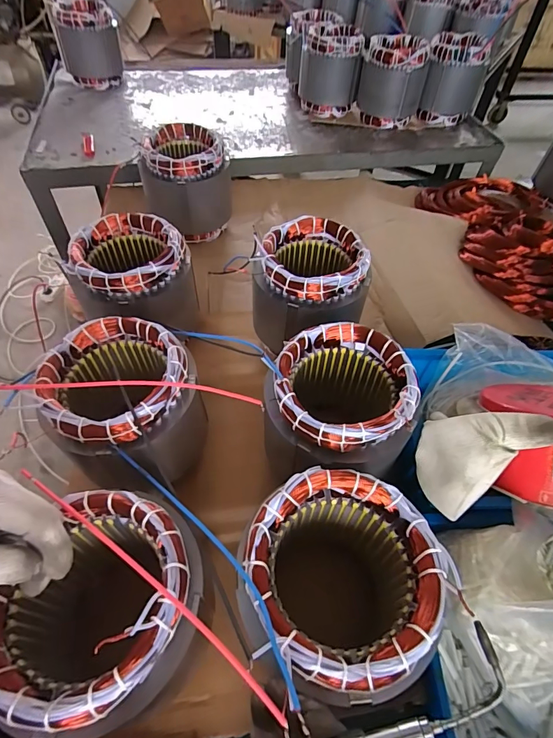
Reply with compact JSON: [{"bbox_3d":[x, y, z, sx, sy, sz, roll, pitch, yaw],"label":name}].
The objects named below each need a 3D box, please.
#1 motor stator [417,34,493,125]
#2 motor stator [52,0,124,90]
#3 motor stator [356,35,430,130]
[{"bbox_3d":[0.457,-0.747,1.029,0.142,0.179,0.144,22,55,13],"label":"motor stator"},{"bbox_3d":[-0.493,-0.849,1.042,0.148,0.174,0.132,-23,57,-19],"label":"motor stator"},{"bbox_3d":[0.293,-0.735,1.016,0.160,0.162,0.140,13,53,7],"label":"motor stator"}]

